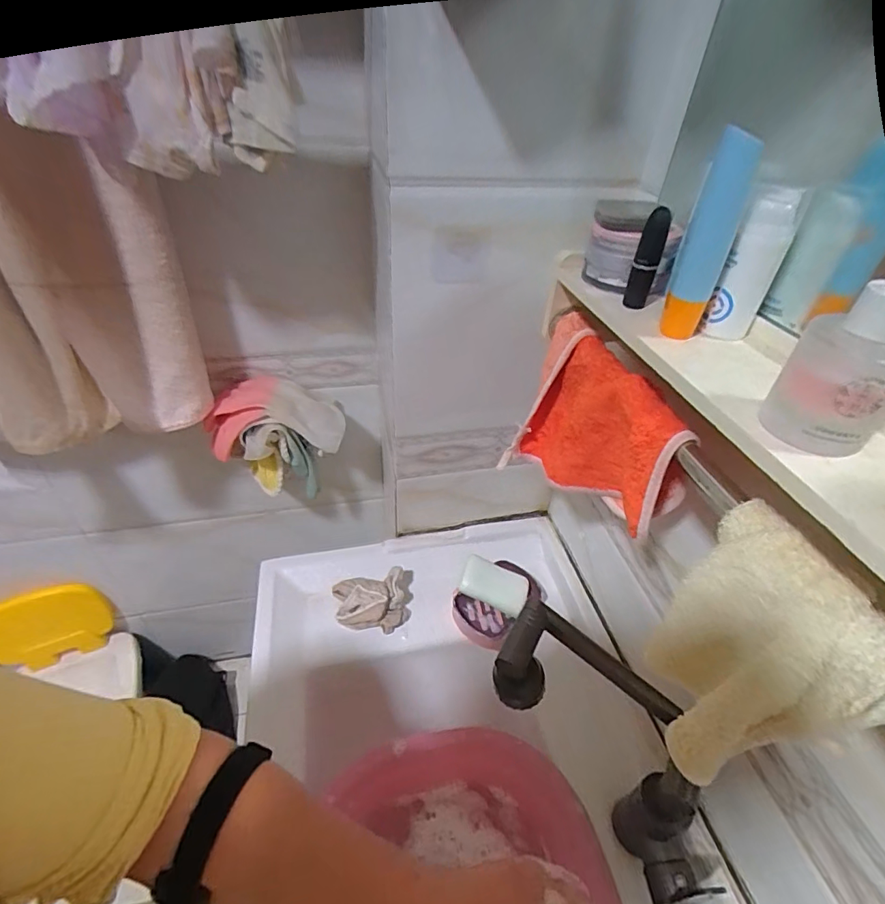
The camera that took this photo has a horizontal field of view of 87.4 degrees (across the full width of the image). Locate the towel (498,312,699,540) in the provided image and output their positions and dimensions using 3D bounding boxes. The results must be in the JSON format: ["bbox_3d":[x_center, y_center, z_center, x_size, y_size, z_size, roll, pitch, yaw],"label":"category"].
[{"bbox_3d":[0.144,-0.015,0.456,0.077,0.159,0.210,-19,46,-25],"label":"towel"}]

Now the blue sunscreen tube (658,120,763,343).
[{"bbox_3d":[0.183,-0.144,0.321,0.029,0.127,0.024,18,42,16],"label":"blue sunscreen tube"}]

